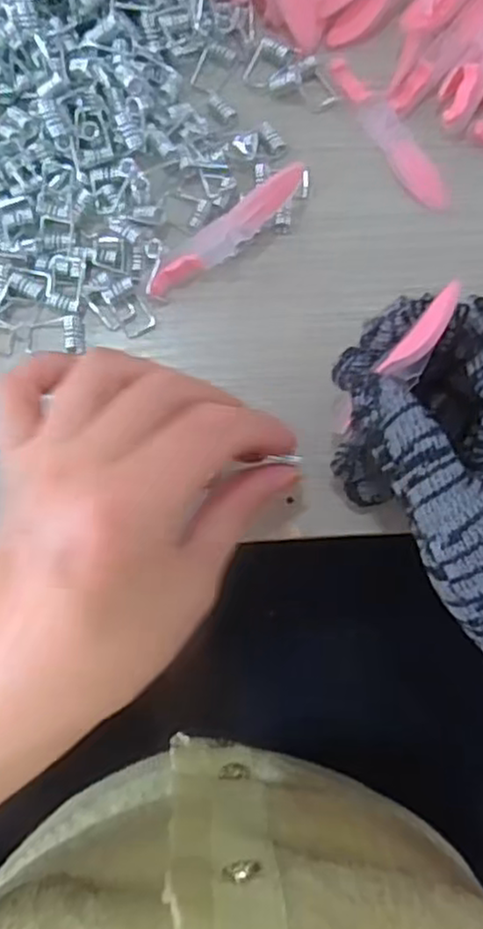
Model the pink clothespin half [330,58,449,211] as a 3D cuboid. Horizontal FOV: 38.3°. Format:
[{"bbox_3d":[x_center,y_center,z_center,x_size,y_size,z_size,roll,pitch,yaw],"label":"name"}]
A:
[{"bbox_3d":[0.064,-0.142,0.297,0.015,0.004,0.077,-32,84,-7],"label":"pink clothespin half"}]

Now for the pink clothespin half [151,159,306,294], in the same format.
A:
[{"bbox_3d":[-0.005,-0.092,0.282,0.073,0.023,0.012,-39,85,-8],"label":"pink clothespin half"}]

